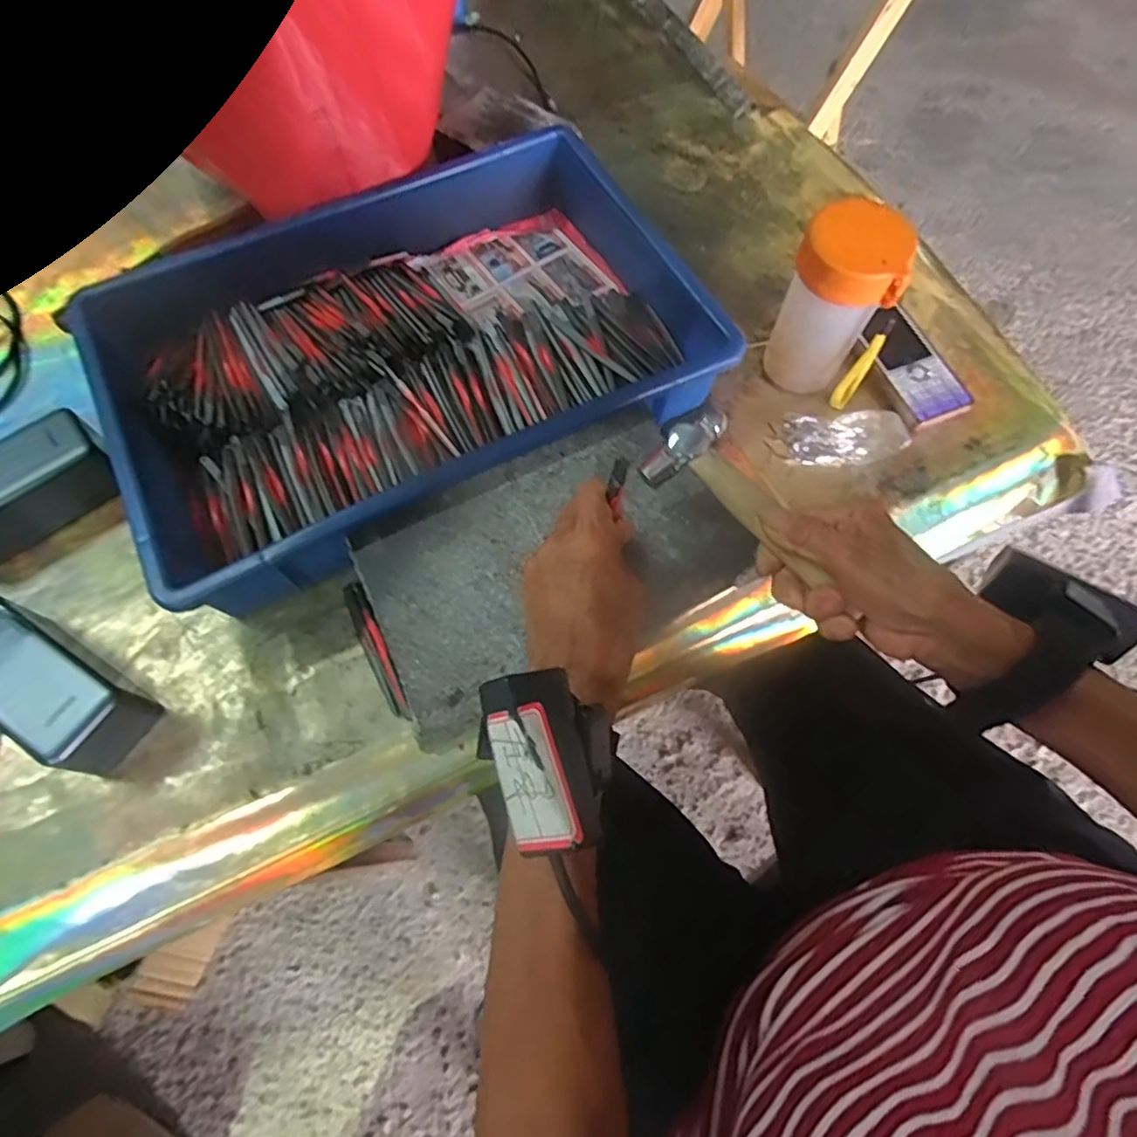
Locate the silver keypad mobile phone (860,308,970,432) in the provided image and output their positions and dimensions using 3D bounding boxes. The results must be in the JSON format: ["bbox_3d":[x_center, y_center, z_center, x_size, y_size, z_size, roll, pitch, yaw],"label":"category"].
[{"bbox_3d":[0.282,-0.169,0.518,0.048,0.013,0.109,-20,70,-10],"label":"silver keypad mobile phone"}]

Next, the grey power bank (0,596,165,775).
[{"bbox_3d":[-0.333,0.073,0.397,0.132,0.053,0.054,31,70,10],"label":"grey power bank"}]

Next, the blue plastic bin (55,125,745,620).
[{"bbox_3d":[-0.122,-0.167,0.486,0.420,0.069,0.285,-25,70,-12],"label":"blue plastic bin"}]

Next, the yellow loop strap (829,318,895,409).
[{"bbox_3d":[0.221,-0.153,0.471,0.014,0.089,0.008,33,70,11],"label":"yellow loop strap"}]

